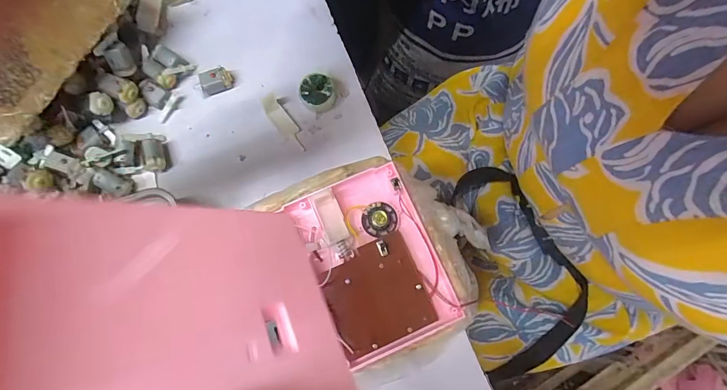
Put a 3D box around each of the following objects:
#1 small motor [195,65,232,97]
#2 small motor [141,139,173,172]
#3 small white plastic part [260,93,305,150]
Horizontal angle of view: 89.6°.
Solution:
[{"bbox_3d":[-0.142,-0.106,0.347,0.034,0.016,0.018,-21,77,-6],"label":"small motor"},{"bbox_3d":[-0.186,-0.035,0.326,0.020,0.023,0.027,-28,78,-8],"label":"small motor"},{"bbox_3d":[-0.075,-0.069,0.346,0.018,0.006,0.063,-33,79,-9],"label":"small white plastic part"}]

